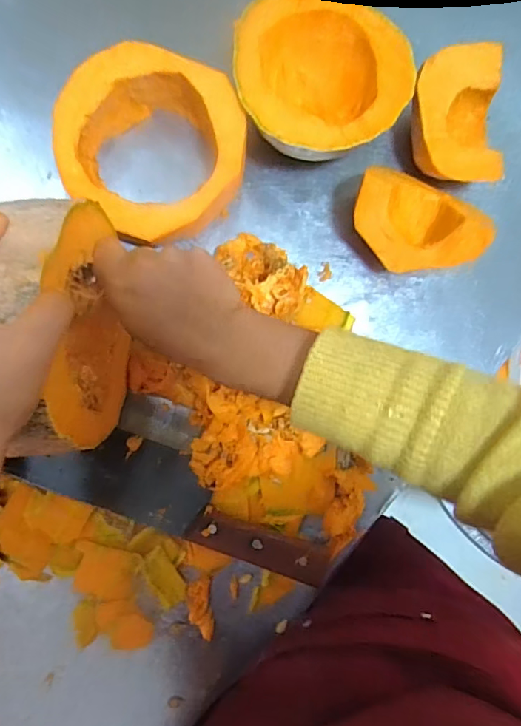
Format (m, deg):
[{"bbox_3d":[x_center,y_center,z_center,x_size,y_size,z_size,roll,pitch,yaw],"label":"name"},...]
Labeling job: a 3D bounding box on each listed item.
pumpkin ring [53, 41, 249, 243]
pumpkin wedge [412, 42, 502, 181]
[{"bbox_3d":[-0.093,-0.175,0.414,0.148,0.071,0.144,0,87,-3],"label":"pumpkin ring"},{"bbox_3d":[0.170,-0.211,0.436,0.077,0.063,0.116,-2,87,-4],"label":"pumpkin wedge"}]

